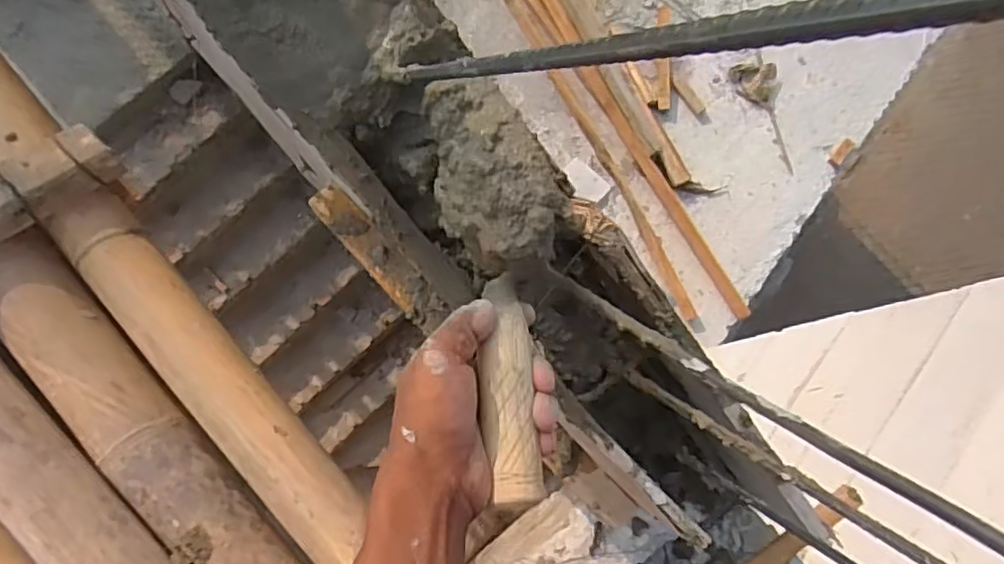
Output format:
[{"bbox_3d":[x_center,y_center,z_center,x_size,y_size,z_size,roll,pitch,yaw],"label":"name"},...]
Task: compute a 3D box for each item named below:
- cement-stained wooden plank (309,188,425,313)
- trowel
[{"bbox_3d":[-0.122,-0.033,0.602,0.033,0.020,0.132,-42,82,-6],"label":"cement-stained wooden plank"},{"bbox_3d":[0.002,-0.004,0.393,0.074,0.043,0.254,-6,79,0],"label":"trowel"}]

